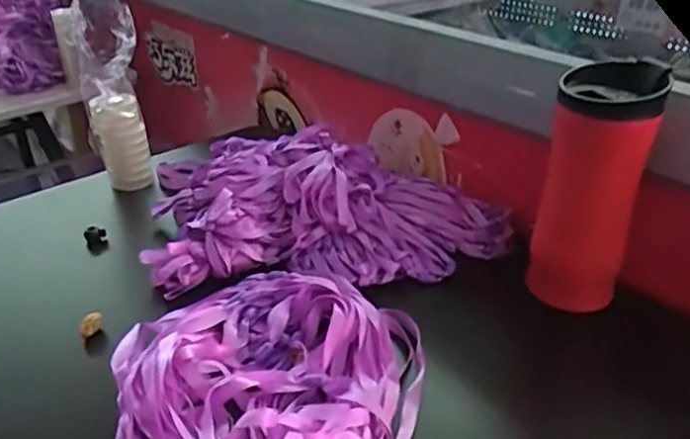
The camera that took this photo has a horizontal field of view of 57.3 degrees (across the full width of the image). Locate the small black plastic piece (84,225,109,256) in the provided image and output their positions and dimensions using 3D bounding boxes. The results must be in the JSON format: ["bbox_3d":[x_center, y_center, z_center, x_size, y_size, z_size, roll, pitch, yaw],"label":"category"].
[{"bbox_3d":[-0.243,0.021,0.619,0.020,0.032,0.007,-14,33,-27],"label":"small black plastic piece"}]

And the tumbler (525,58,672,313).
[{"bbox_3d":[0.191,-0.019,0.494,0.075,0.185,0.074,14,33,21],"label":"tumbler"}]

